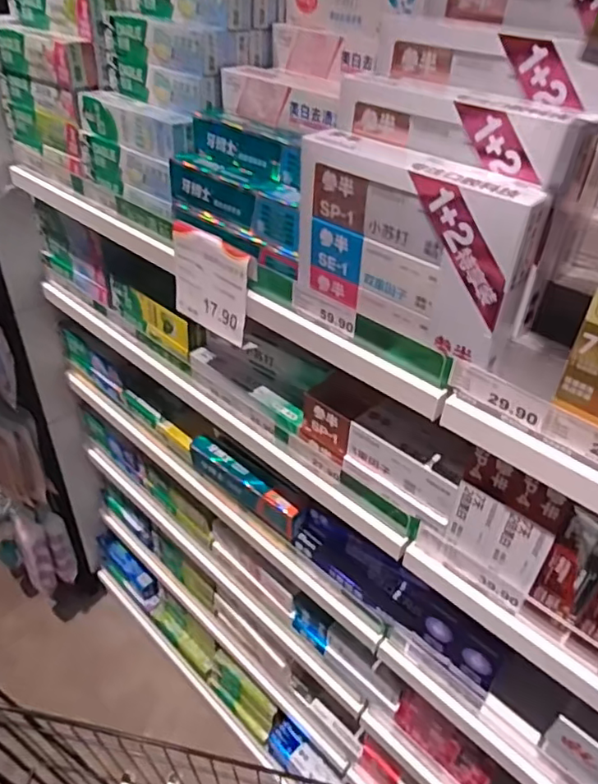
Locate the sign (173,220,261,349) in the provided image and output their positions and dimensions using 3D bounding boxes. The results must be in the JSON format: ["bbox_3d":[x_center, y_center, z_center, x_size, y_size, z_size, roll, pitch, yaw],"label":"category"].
[{"bbox_3d":[-0.111,-0.138,0.716,0.135,0.116,0.029,32,46,32],"label":"sign"}]

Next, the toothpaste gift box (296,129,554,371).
[{"bbox_3d":[0.098,-0.138,0.528,0.227,0.152,0.054,31,45,31],"label":"toothpaste gift box"}]

